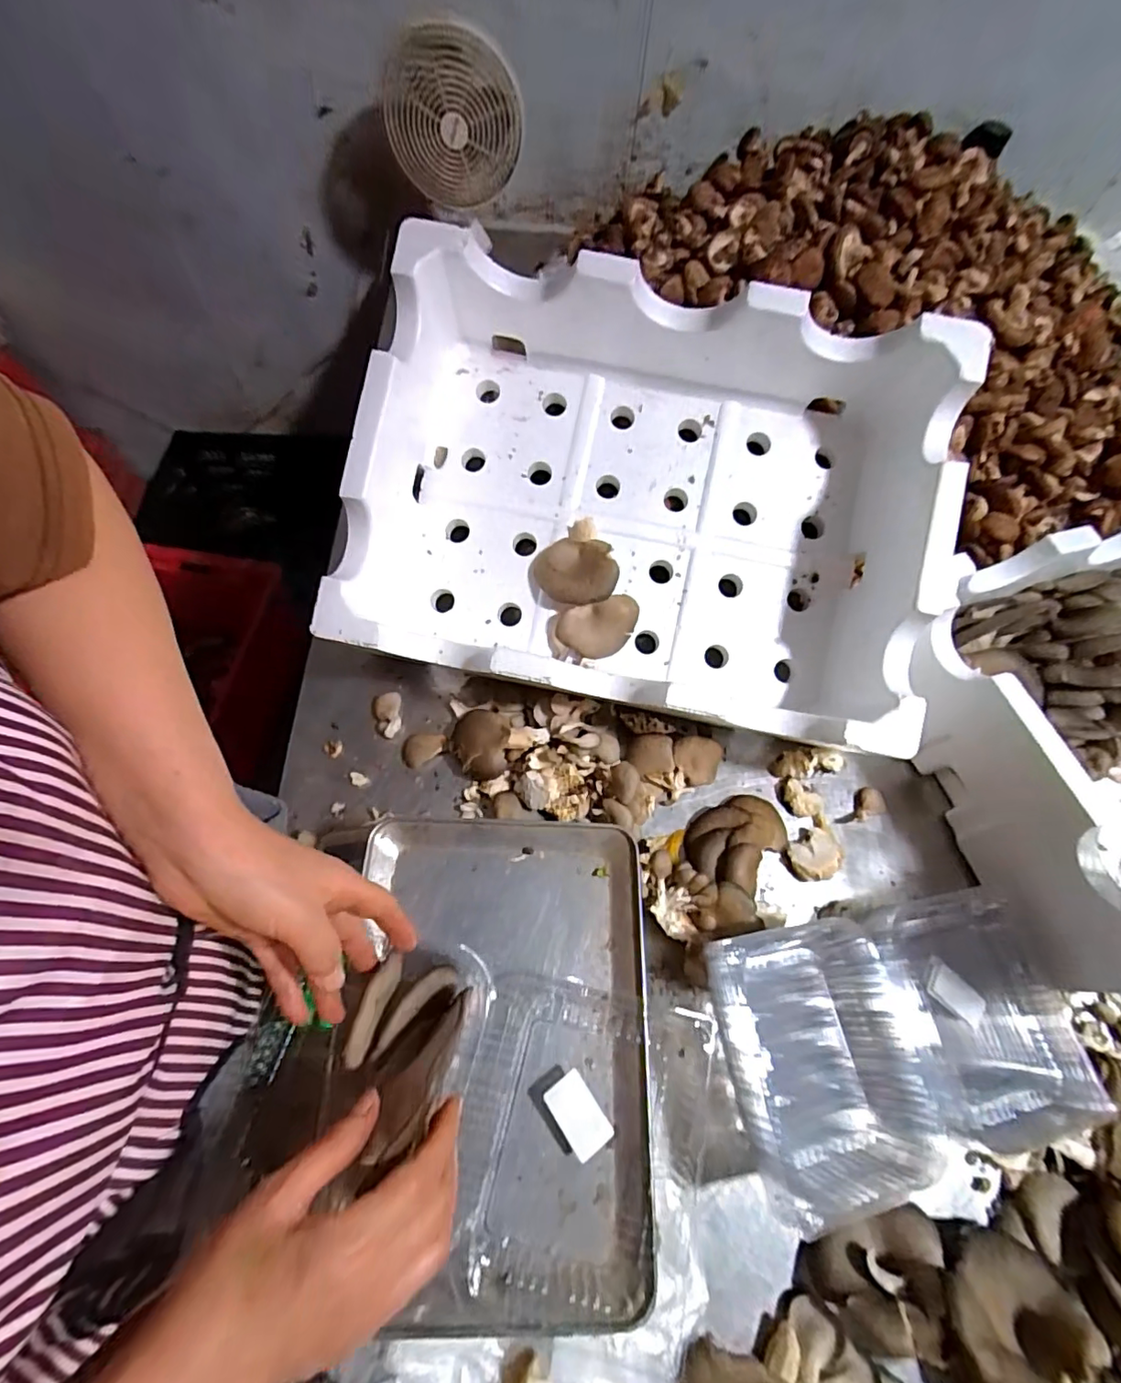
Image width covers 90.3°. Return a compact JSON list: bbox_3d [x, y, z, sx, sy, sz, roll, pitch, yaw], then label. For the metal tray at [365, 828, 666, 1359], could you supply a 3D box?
[{"bbox_3d":[-0.046,0.264,0.432,0.223,0.026,0.319,2,64,-2],"label":"metal tray"}]

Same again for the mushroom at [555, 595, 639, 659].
[{"bbox_3d":[0.043,-0.074,0.649,0.092,0.017,0.068,-5,105,0],"label":"mushroom"}]

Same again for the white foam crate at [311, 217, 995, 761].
[{"bbox_3d":[0.091,-0.197,0.605,0.596,0.162,0.427,10,89,1],"label":"white foam crate"}]

